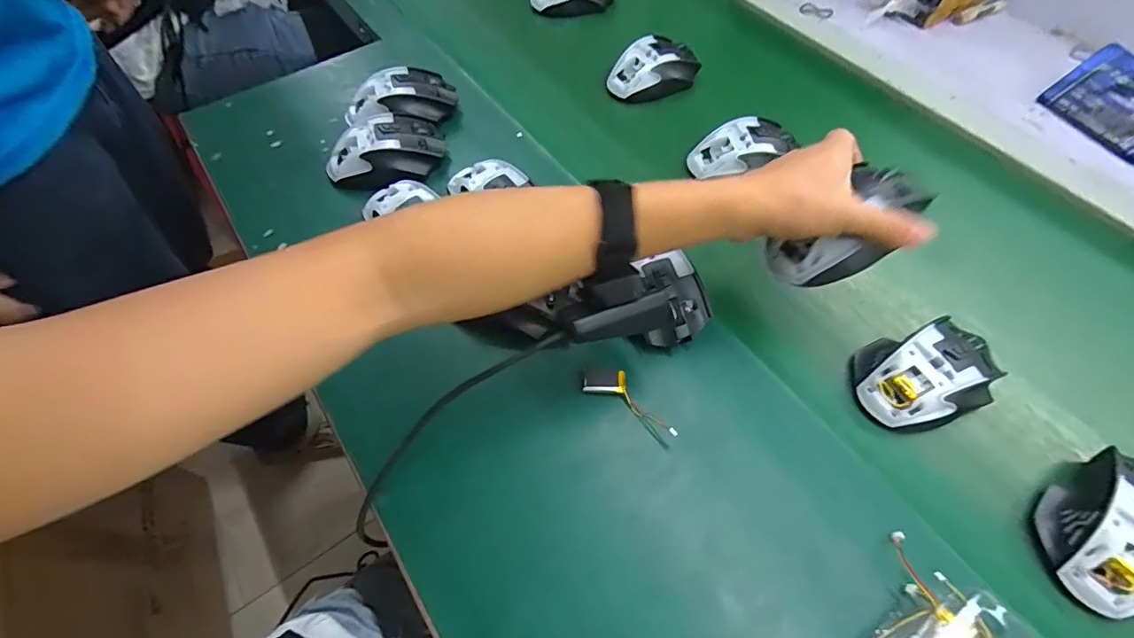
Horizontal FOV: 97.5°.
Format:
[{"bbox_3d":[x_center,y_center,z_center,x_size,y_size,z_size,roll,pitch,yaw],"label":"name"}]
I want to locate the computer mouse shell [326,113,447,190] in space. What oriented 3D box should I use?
[{"bbox_3d":[-0.181,-0.165,0.497,0.116,0.038,0.075,-25,61,-13],"label":"computer mouse shell"}]

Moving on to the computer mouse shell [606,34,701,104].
[{"bbox_3d":[0.102,-0.288,0.577,0.111,0.041,0.063,-19,61,-12],"label":"computer mouse shell"}]

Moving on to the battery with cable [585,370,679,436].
[{"bbox_3d":[0.050,0.059,0.382,0.080,0.012,0.025,23,62,14],"label":"battery with cable"}]

